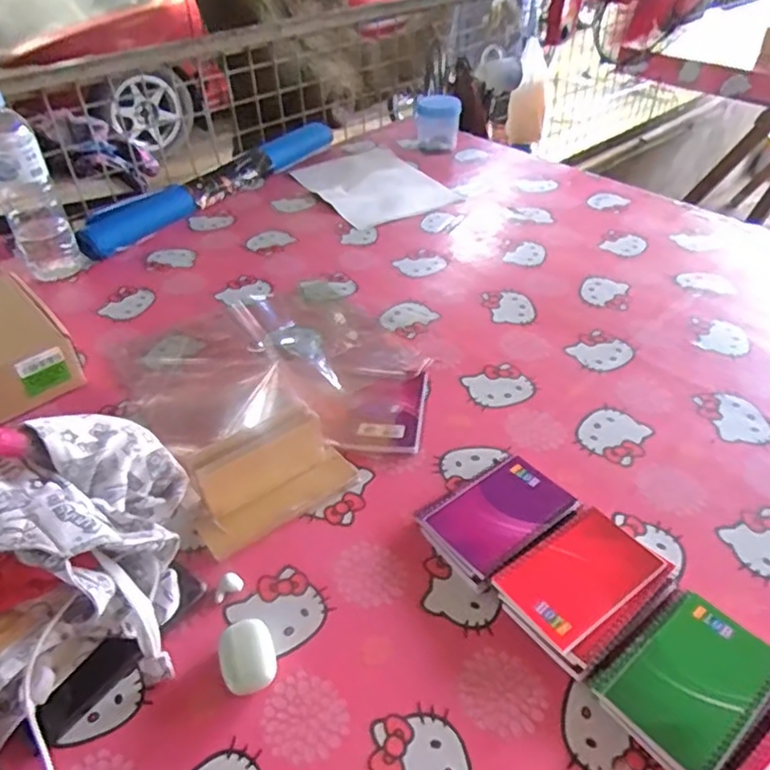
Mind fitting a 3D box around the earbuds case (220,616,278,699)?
[{"bbox_3d":[-0.109,0.217,0.503,0.041,0.028,0.054,-15,43,-15],"label":"earbuds case"}]

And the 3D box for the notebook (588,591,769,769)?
[{"bbox_3d":[0.236,0.228,0.484,0.131,0.020,0.094,-28,48,-27],"label":"notebook"}]

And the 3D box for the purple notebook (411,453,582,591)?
[{"bbox_3d":[0.109,0.125,0.606,0.139,0.023,0.095,-29,48,-27],"label":"purple notebook"}]

